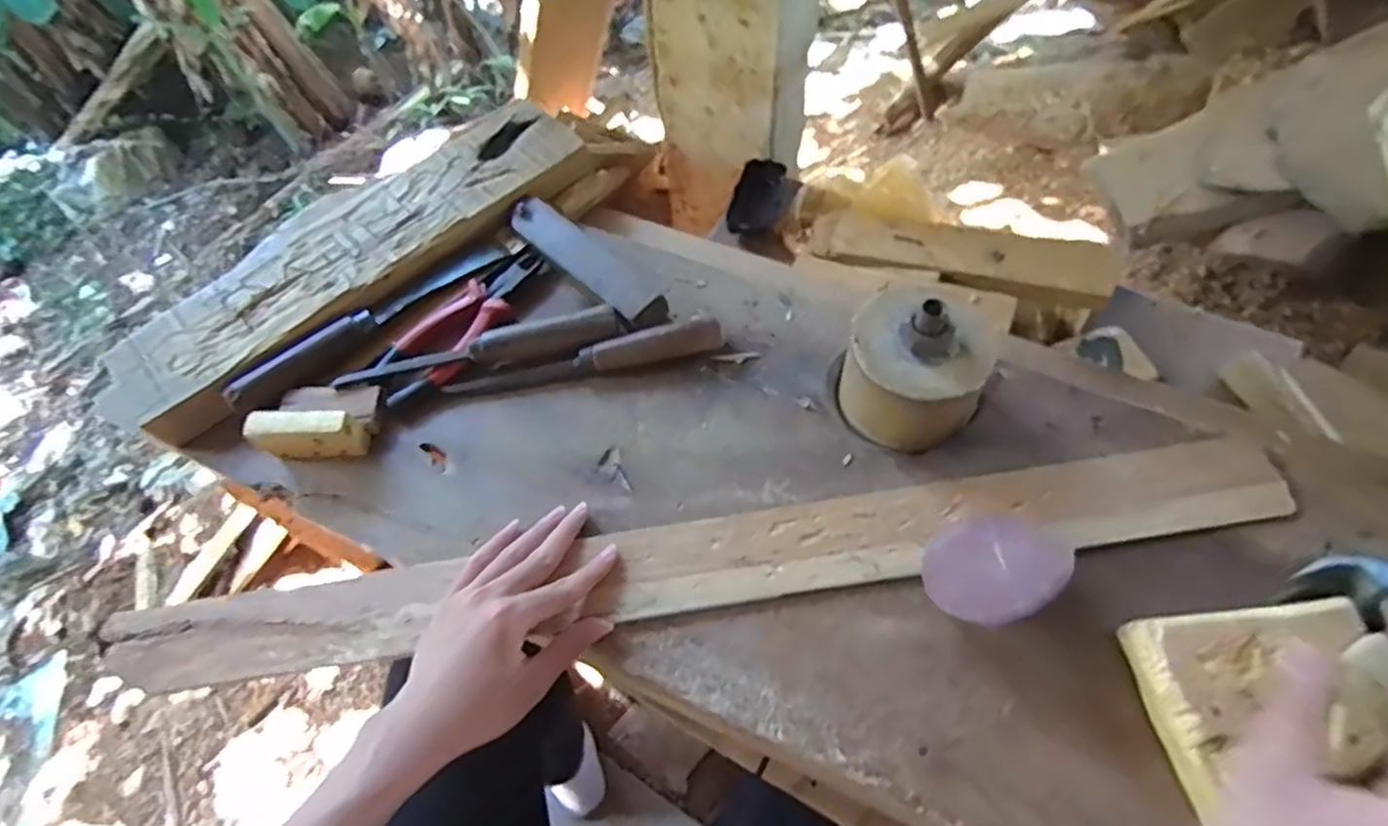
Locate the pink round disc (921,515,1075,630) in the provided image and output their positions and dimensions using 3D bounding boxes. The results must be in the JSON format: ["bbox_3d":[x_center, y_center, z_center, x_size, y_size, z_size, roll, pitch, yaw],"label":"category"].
[{"bbox_3d":[0.192,0.099,0.446,0.080,0.006,0.086,-28,28,17],"label":"pink round disc"}]

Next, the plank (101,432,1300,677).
[{"bbox_3d":[-0.001,0.106,0.493,0.822,0.009,0.068,-9,61,0],"label":"plank"}]

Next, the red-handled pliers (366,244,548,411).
[{"bbox_3d":[-0.203,-0.082,0.616,0.072,0.014,0.188,37,69,21],"label":"red-handled pliers"}]

